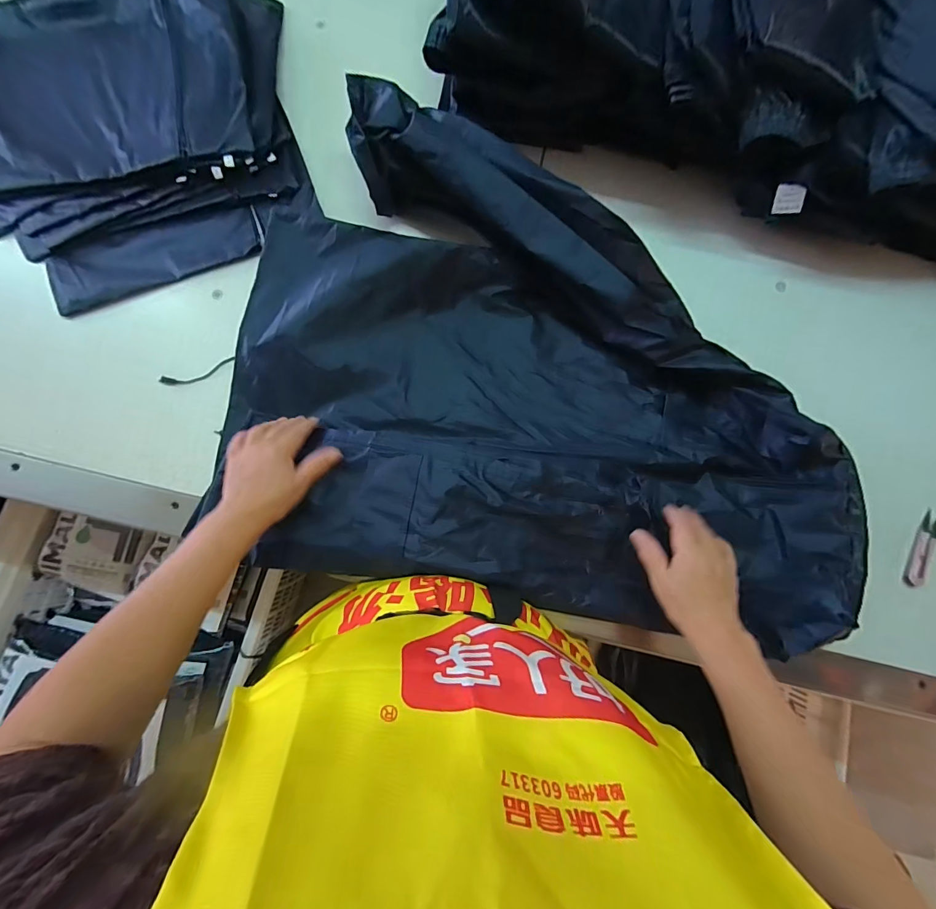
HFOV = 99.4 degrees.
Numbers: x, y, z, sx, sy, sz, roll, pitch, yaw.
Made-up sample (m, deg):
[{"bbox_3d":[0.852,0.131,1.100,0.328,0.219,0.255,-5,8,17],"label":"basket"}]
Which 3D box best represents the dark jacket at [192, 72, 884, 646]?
[{"bbox_3d":[0.083,-0.095,0.458,0.680,0.089,0.503,8,82,-2],"label":"dark jacket"}]

